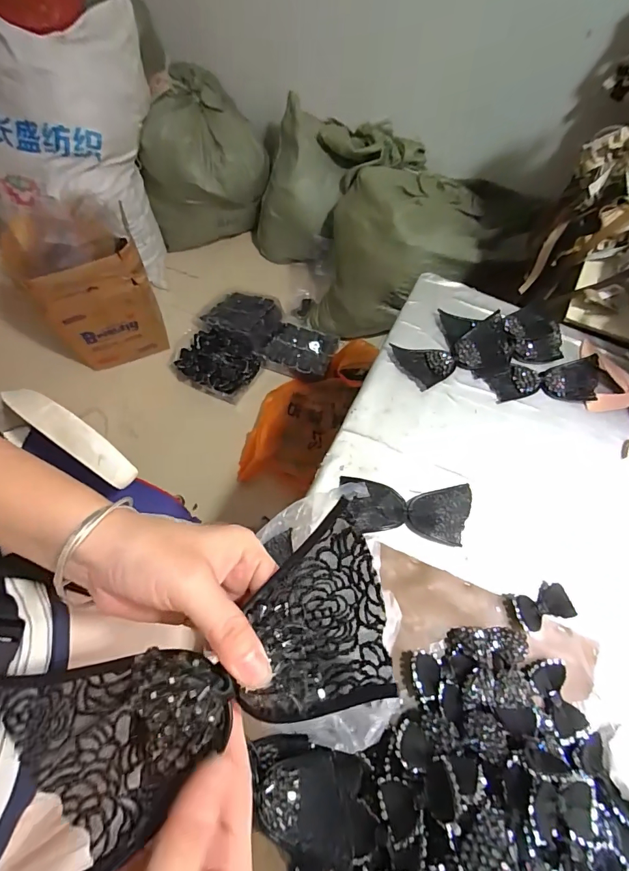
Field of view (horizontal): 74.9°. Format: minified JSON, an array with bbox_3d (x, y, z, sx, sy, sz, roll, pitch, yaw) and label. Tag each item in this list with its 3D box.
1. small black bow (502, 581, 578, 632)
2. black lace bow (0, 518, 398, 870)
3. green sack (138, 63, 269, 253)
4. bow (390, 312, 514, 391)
[{"bbox_3d":[0.318,0.242,0.580,0.090,0.020,0.050,-15,69,-8],"label":"small black bow"},{"bbox_3d":[-0.052,0.129,0.213,0.197,0.022,0.086,-24,70,-6],"label":"black lace bow"},{"bbox_3d":[-0.416,-1.033,1.584,0.450,0.455,0.365,-8,68,-6],"label":"green sack"},{"bbox_3d":[0.250,-0.142,0.728,0.205,0.033,0.099,-16,69,-9],"label":"bow"}]

